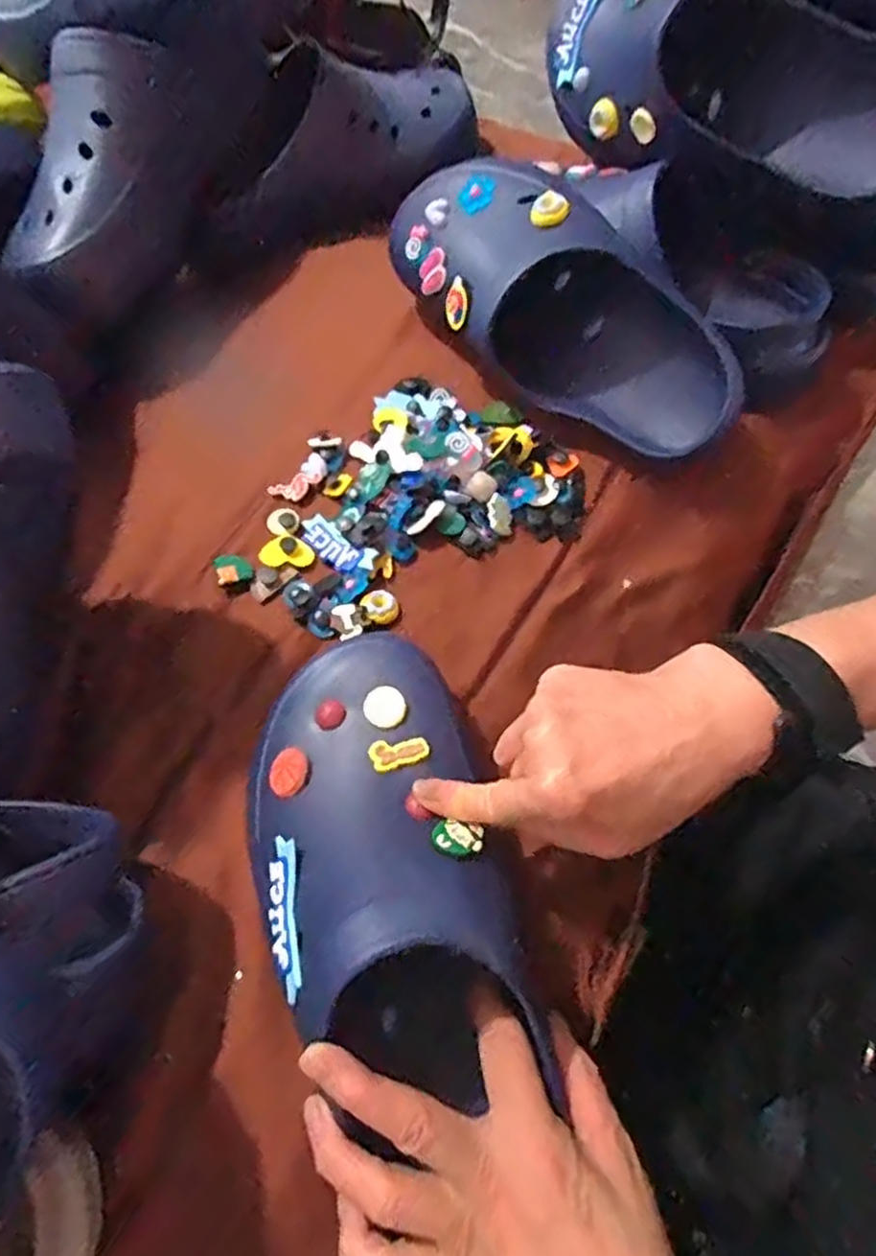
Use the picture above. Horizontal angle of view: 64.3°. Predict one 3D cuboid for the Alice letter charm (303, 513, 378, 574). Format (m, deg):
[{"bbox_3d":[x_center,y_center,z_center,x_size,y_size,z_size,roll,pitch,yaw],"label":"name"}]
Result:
[{"bbox_3d":[-0.067,-0.054,0.456,0.061,0.009,0.024,38,70,18],"label":"Alice letter charm"}]

